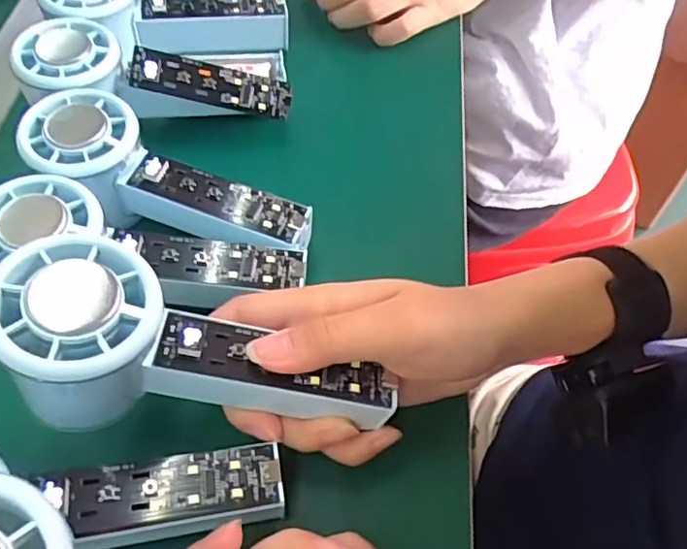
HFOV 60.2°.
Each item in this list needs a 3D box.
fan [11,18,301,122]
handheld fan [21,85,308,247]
[{"bbox_3d":[-0.110,-0.113,0.351,0.149,0.039,0.052,5,56,-14],"label":"fan"},{"bbox_3d":[-0.092,-0.044,0.309,0.150,0.035,0.058,23,60,-2],"label":"handheld fan"}]

